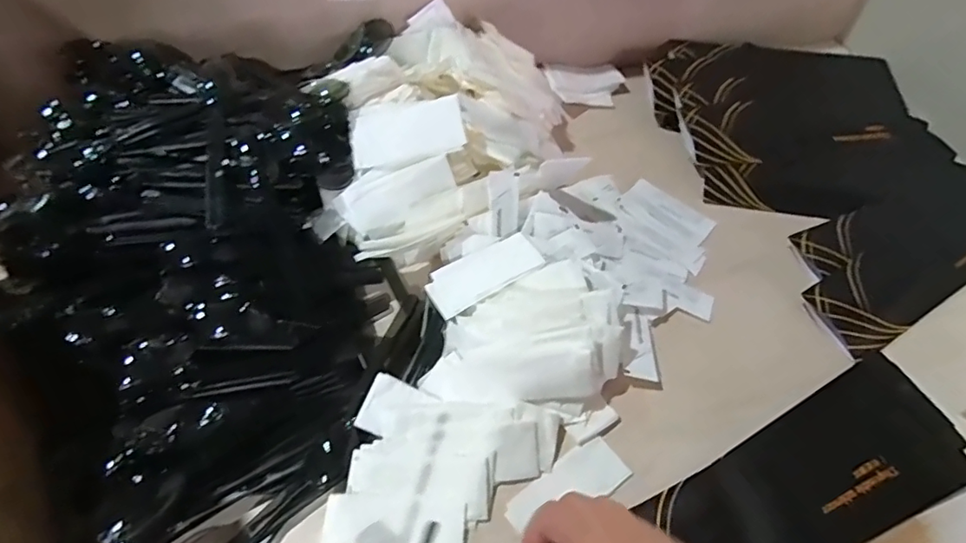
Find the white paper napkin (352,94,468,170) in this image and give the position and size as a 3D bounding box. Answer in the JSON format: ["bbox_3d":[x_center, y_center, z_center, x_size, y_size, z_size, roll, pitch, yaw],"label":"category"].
[{"bbox_3d":[-0.065,-0.123,0.464,0.098,0.010,0.053,-8,94,6],"label":"white paper napkin"}]

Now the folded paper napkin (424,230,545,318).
[{"bbox_3d":[0.000,0.000,0.446,0.096,0.004,0.048,-31,50,-13],"label":"folded paper napkin"}]

